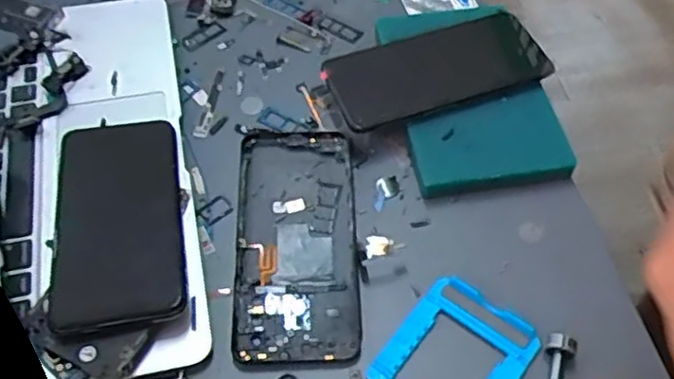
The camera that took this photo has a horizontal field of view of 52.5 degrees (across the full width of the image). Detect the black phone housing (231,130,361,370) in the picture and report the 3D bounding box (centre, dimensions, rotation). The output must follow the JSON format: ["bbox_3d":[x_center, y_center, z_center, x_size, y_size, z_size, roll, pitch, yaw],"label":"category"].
[{"bbox_3d":[-0.026,0.031,0.442,0.076,0.012,0.169,-3,55,-1],"label":"black phone housing"}]

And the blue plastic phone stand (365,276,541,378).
[{"bbox_3d":[0.068,0.097,0.397,0.073,0.007,0.084,33,62,22],"label":"blue plastic phone stand"}]

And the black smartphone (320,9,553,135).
[{"bbox_3d":[0.072,-0.092,0.505,0.158,0.008,0.078,-18,56,-11],"label":"black smartphone"}]

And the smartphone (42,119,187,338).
[{"bbox_3d":[-0.139,0.015,0.435,0.076,0.010,0.162,-3,49,-15],"label":"smartphone"}]

